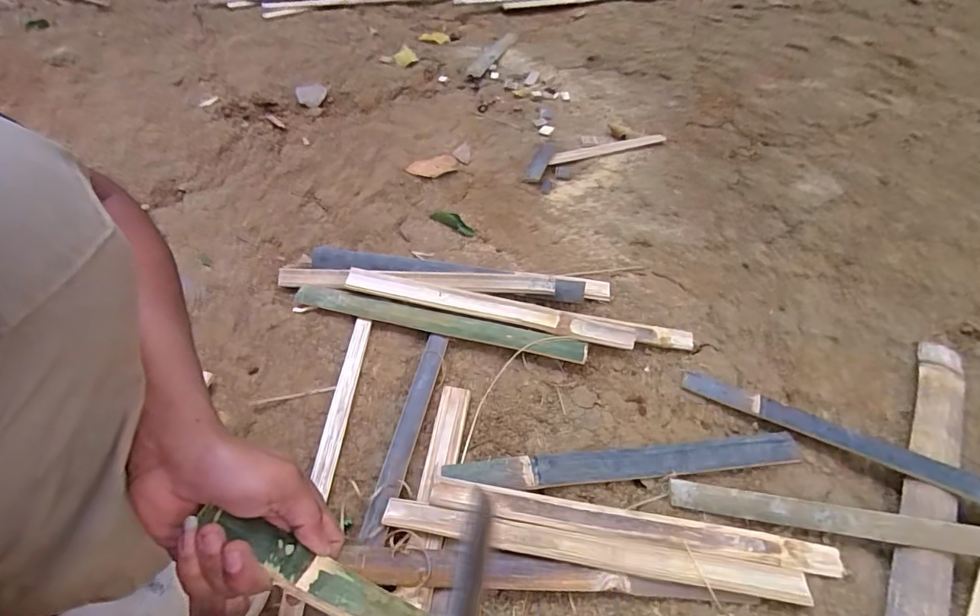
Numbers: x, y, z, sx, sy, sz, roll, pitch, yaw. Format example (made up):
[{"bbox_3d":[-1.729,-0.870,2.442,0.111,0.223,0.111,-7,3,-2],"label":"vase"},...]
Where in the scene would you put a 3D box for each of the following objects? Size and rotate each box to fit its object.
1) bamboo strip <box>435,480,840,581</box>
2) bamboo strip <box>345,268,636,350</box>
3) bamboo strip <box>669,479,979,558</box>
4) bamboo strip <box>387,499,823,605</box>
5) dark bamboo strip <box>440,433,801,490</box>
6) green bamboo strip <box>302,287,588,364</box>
[{"bbox_3d":[0.138,0.217,0.460,0.393,0.013,0.028,7,51,6],"label":"bamboo strip"},{"bbox_3d":[-0.008,-0.001,0.638,0.402,0.009,0.035,12,67,7],"label":"bamboo strip"},{"bbox_3d":[0.393,0.217,0.457,0.404,0.009,0.029,6,70,9],"label":"bamboo strip"},{"bbox_3d":[0.093,0.230,0.438,0.390,0.012,0.029,7,51,6],"label":"bamboo strip"},{"bbox_3d":[0.151,0.171,0.506,0.391,0.017,0.035,-2,51,-6],"label":"dark bamboo strip"},{"bbox_3d":[-0.077,0.017,0.631,0.408,0.012,0.038,12,59,10],"label":"green bamboo strip"}]

